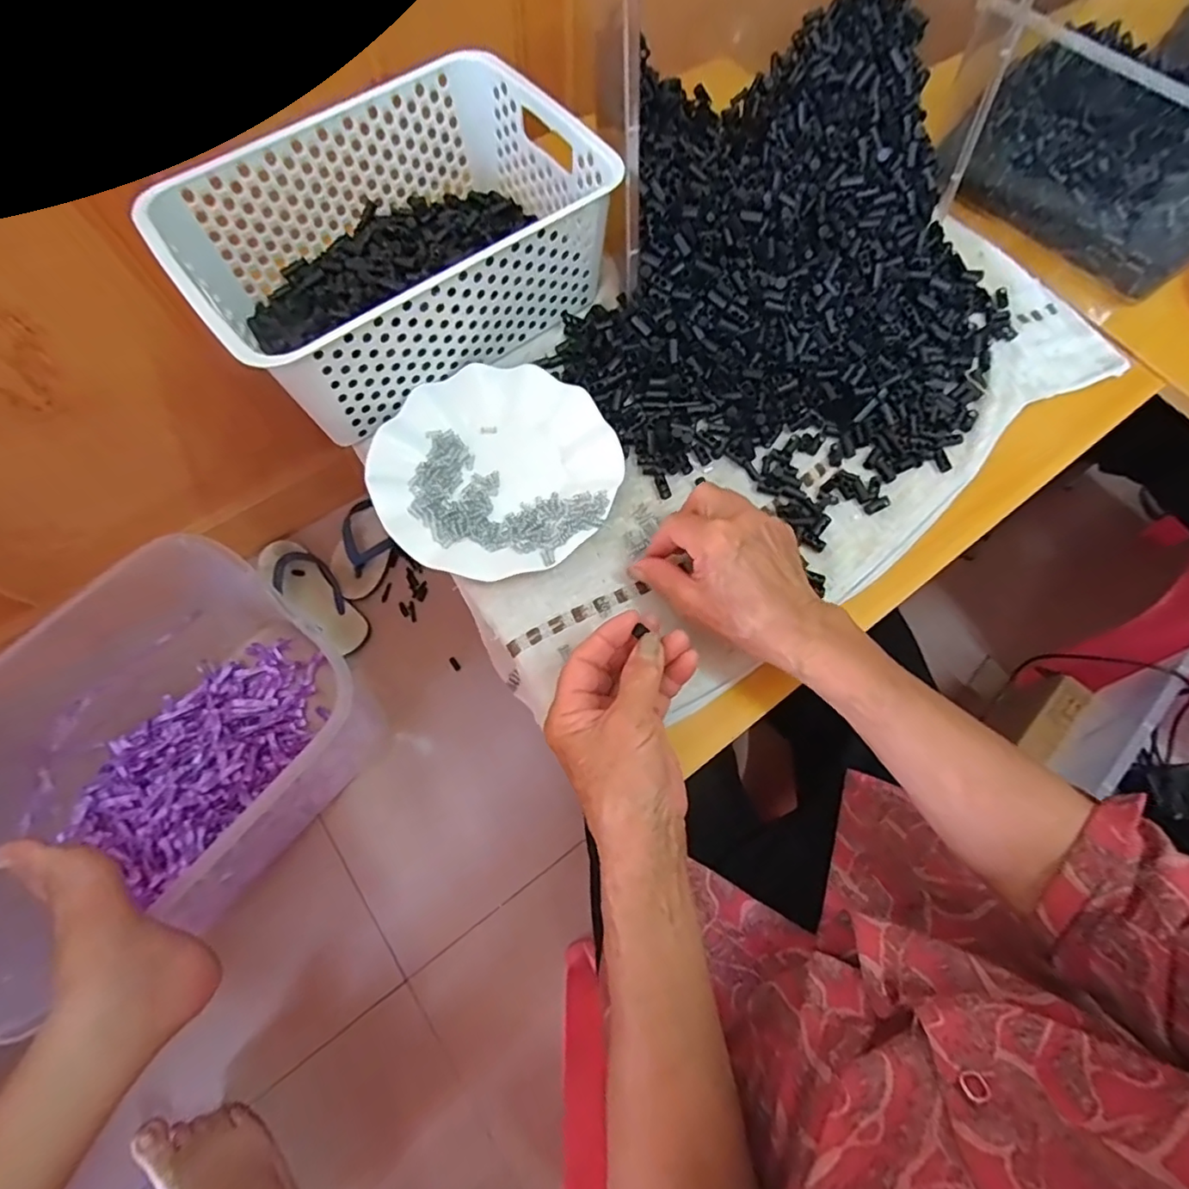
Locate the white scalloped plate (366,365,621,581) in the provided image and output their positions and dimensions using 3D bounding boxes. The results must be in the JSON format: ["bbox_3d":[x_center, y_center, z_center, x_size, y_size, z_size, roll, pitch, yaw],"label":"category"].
[{"bbox_3d":[-0.077,-0.097,0.447,0.181,0.022,0.177,1,69,-2],"label":"white scalloped plate"}]

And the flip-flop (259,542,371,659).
[{"bbox_3d":[-0.453,-0.001,0.924,0.234,0.023,0.086,45,57,12],"label":"flip-flop"}]

